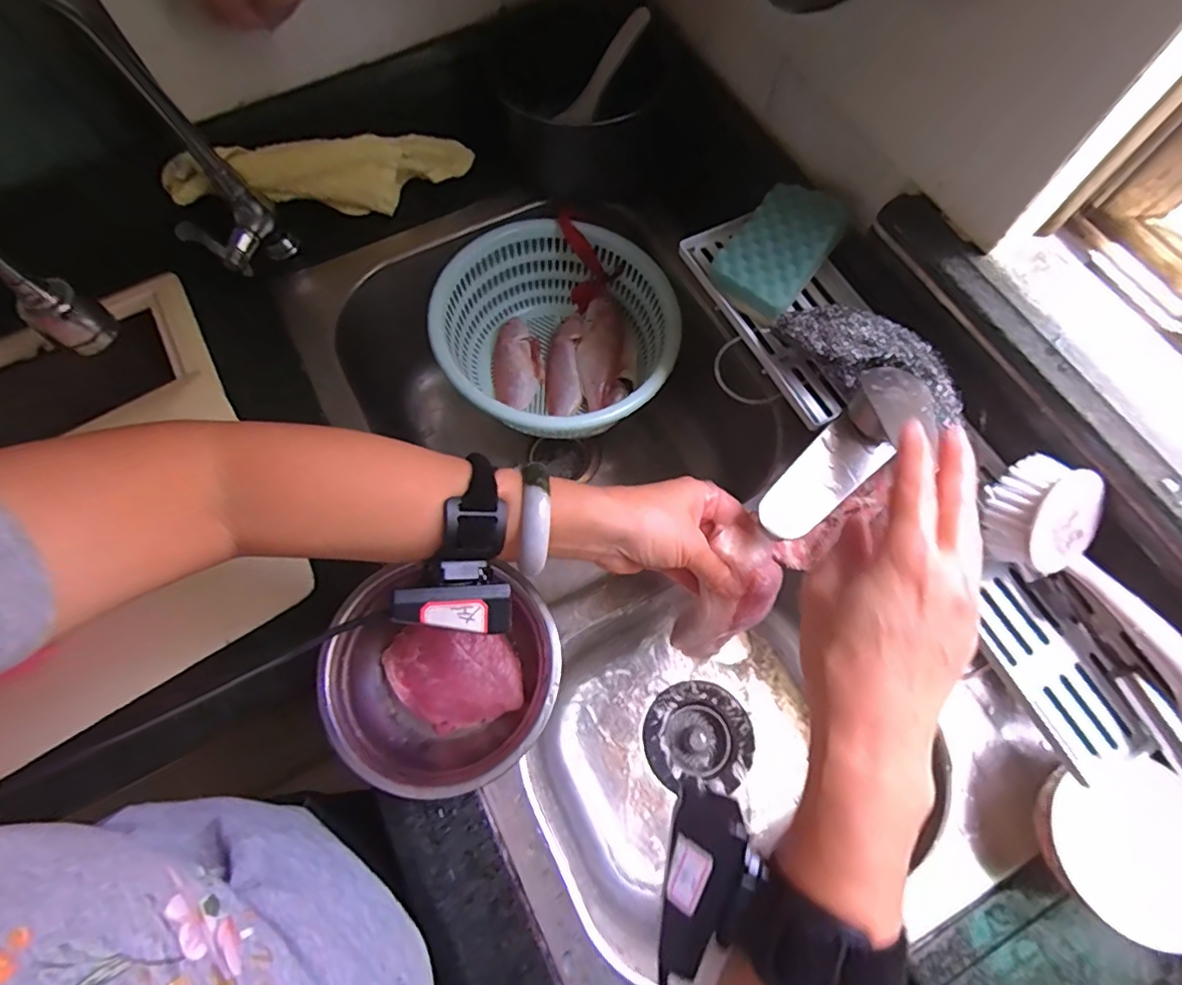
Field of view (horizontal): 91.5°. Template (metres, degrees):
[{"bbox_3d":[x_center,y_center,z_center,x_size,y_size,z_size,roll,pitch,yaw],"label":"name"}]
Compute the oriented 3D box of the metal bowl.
[{"bbox_3d":[-0.108,0.136,0.429,0.165,0.055,0.148,9,70,3],"label":"metal bowl"}]

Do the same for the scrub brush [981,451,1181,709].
[{"bbox_3d":[0.337,0.067,0.366,0.059,0.073,0.205,-41,75,-14],"label":"scrub brush"}]

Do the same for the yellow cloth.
[{"bbox_3d":[-0.255,-0.312,0.570,0.277,0.070,0.016,-15,45,-24],"label":"yellow cloth"}]

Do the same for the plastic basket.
[{"bbox_3d":[-0.033,-0.169,0.635,0.240,0.116,0.244,0,70,0],"label":"plastic basket"}]

